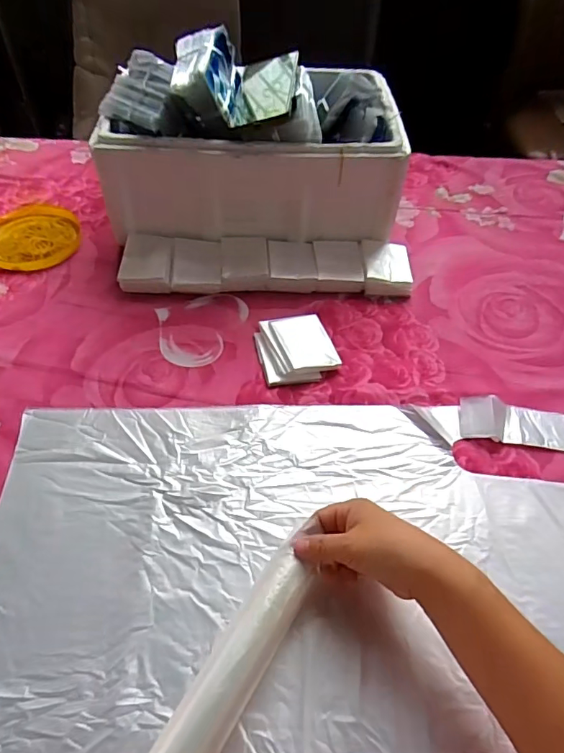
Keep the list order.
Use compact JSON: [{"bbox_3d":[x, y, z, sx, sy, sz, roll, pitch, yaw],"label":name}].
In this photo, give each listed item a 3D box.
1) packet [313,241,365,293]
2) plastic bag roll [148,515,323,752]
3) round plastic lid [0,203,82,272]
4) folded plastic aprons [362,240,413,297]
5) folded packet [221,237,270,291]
[{"bbox_3d":[0.078,-0.154,0.661,0.065,0.028,0.082,1,51,-1],"label":"packet"},{"bbox_3d":[-0.073,0.267,0.317,0.041,0.038,0.375,26,54,19],"label":"plastic bag roll"},{"bbox_3d":[-0.364,-0.210,0.702,0.126,0.020,0.139,-1,51,-3],"label":"round plastic lid"},{"bbox_3d":[0.143,-0.151,0.658,0.064,0.030,0.085,3,51,0],"label":"folded plastic aprons"},{"bbox_3d":[-0.050,-0.154,0.659,0.063,0.028,0.088,-2,51,-4],"label":"folded packet"}]

